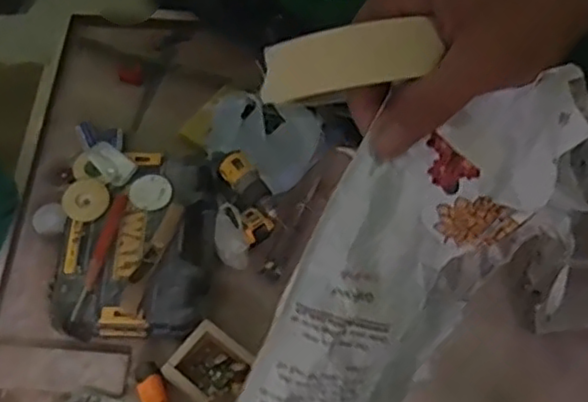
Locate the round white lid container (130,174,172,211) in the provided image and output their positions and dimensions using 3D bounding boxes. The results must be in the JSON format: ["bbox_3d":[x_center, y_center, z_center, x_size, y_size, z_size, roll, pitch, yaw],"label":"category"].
[{"bbox_3d":[-0.322,-0.020,1.513,0.087,0.013,0.093,6,69,-17],"label":"round white lid container"}]

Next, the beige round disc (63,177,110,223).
[{"bbox_3d":[-0.462,-0.004,1.491,0.095,0.013,0.109,-37,67,-16],"label":"beige round disc"}]

